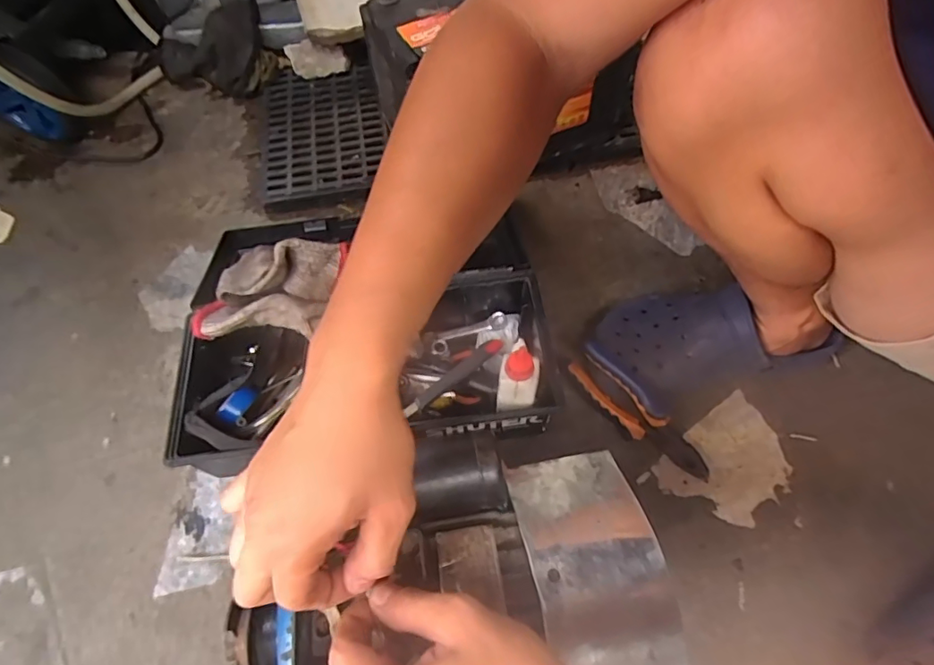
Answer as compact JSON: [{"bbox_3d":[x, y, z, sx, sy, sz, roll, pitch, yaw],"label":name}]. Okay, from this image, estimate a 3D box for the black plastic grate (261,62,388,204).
[{"bbox_3d":[-0.217,-0.305,0.817,0.197,0.036,0.274,-11,59,-4],"label":"black plastic grate"}]

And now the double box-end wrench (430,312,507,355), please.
[{"bbox_3d":[0.001,0.001,0.625,0.094,0.010,0.021,-21,60,7],"label":"double box-end wrench"}]

